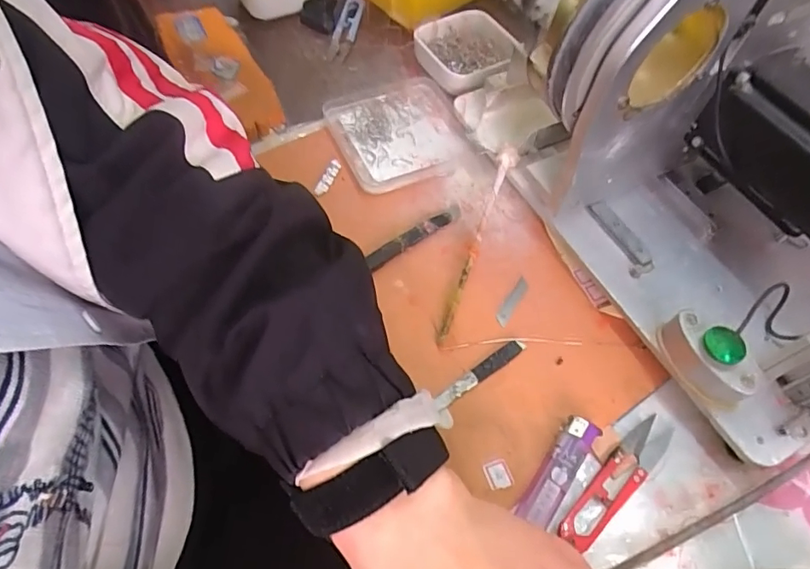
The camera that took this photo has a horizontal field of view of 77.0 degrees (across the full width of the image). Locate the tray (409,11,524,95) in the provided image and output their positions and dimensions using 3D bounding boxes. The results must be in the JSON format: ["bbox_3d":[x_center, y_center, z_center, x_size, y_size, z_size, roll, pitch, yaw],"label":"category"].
[{"bbox_3d":[0.062,-0.220,0.478,0.086,0.026,0.091,-26,64,-17],"label":"tray"}]

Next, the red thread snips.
[{"bbox_3d":[0.127,0.115,0.301,0.099,0.006,0.021,-39,68,-22],"label":"red thread snips"}]

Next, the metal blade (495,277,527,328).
[{"bbox_3d":[0.077,0.012,0.362,0.009,0.004,0.044,34,59,9],"label":"metal blade"}]

